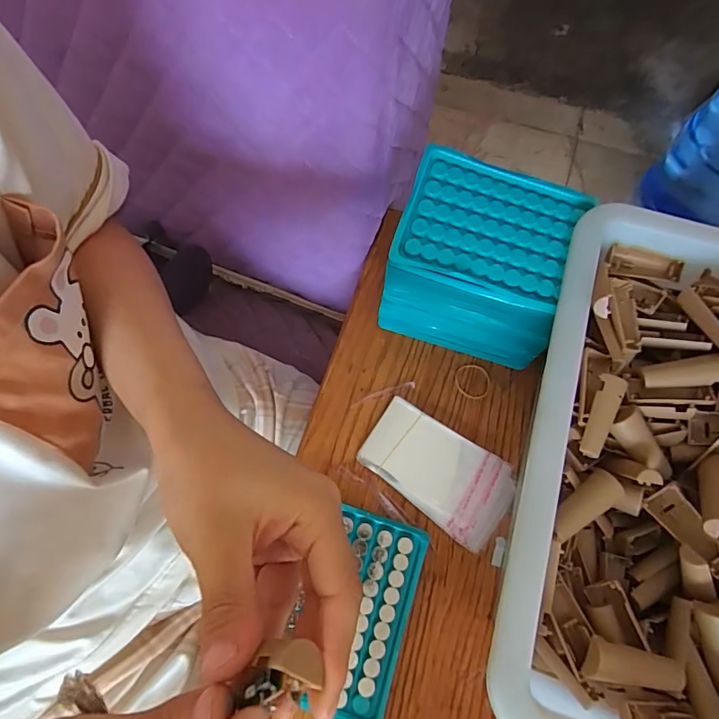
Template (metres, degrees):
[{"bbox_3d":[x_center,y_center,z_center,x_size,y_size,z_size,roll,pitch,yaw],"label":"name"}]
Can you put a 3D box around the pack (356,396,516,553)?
[{"bbox_3d":[0.061,0.089,0.366,0.117,0.008,0.067,34,74,11],"label":"pack"}]

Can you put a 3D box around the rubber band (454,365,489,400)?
[{"bbox_3d":[0.098,0.019,0.396,0.030,0.004,0.031,0,71,0],"label":"rubber band"}]

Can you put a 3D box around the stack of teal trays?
[{"bbox_3d":[0.090,-0.068,0.361,0.123,0.122,0.097,19,72,6],"label":"stack of teal trays"}]

